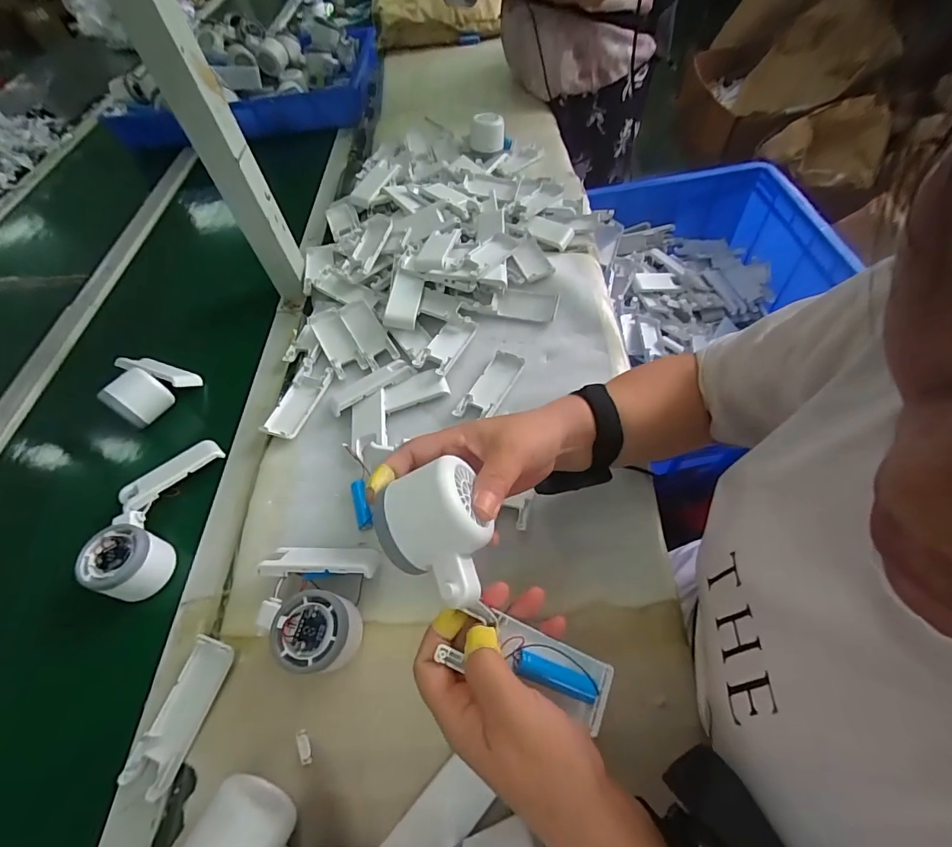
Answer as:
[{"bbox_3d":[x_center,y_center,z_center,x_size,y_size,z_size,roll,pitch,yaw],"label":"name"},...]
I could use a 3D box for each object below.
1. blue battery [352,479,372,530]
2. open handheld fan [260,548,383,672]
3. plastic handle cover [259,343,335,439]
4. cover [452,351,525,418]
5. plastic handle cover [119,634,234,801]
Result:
[{"bbox_3d":[-0.117,0.082,0.459,0.016,0.012,0.052,-16,55,-4],"label":"blue battery"},{"bbox_3d":[-0.145,0.150,0.390,0.102,0.053,0.109,7,57,9],"label":"open handheld fan"},{"bbox_3d":[-0.207,-0.036,0.544,0.045,0.019,0.128,11,58,14],"label":"plastic handle cover"},{"bbox_3d":[0.017,-0.043,0.529,0.041,0.013,0.104,22,61,20],"label":"cover"},{"bbox_3d":[-0.239,0.233,0.367,0.041,0.012,0.105,11,58,14],"label":"plastic handle cover"}]

